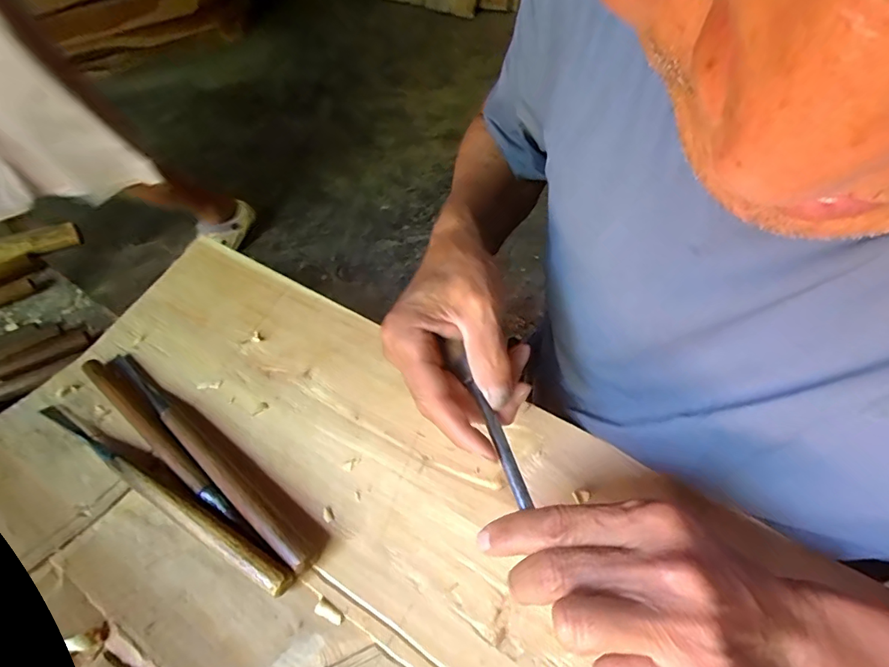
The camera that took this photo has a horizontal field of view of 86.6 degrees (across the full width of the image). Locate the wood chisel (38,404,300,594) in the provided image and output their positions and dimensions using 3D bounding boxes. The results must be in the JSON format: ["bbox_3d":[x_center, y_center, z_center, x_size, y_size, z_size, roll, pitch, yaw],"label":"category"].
[{"bbox_3d":[-0.205,0.107,0.327,0.249,0.015,0.016,26,51,16],"label":"wood chisel"}]

